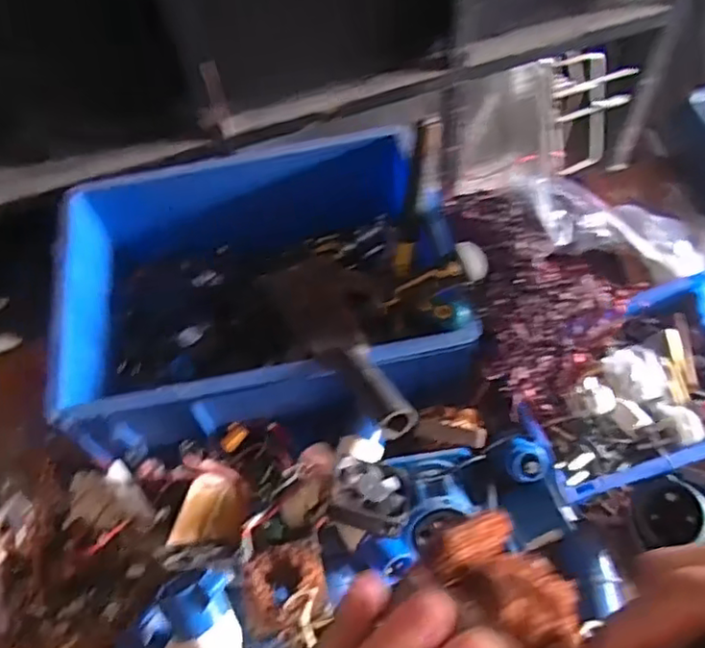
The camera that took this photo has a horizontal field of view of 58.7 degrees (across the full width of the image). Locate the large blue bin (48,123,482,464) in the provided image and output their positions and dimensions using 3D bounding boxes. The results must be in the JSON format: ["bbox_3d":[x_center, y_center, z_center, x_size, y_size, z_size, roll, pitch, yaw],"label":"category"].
[{"bbox_3d":[-0.126,-0.053,0.860,0.480,0.186,0.426,-11,57,-2],"label":"large blue bin"}]

